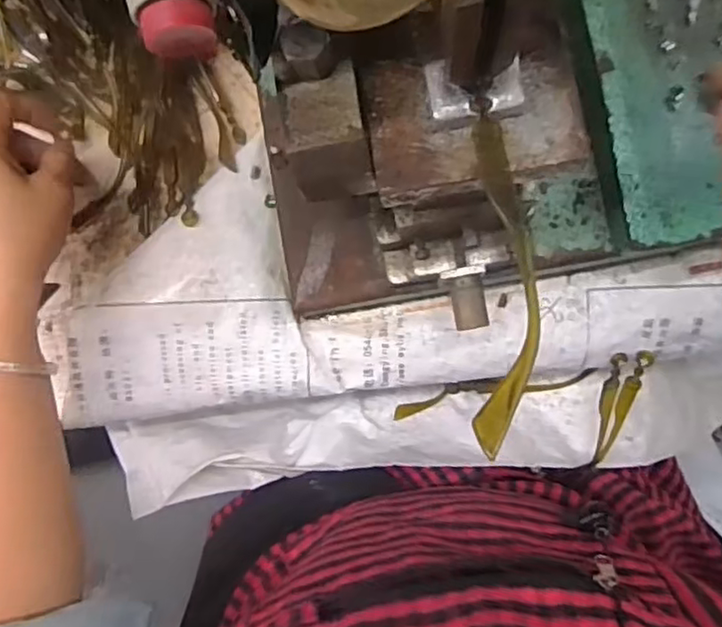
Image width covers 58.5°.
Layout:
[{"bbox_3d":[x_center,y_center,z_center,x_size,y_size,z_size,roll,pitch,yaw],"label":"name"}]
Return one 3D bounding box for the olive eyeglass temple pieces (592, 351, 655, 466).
[{"bbox_3d":[0.185,0.071,0.474,0.024,0.009,0.112,5,128,3],"label":"olive eyeglass temple pieces"}]

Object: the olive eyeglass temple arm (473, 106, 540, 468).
[{"bbox_3d":[0.049,-0.014,0.217,0.020,0.006,0.121,2,69,3],"label":"olive eyeglass temple arm"}]

